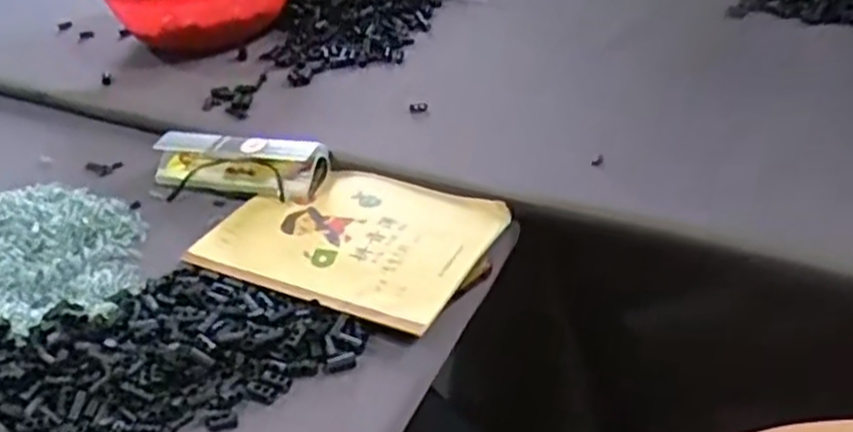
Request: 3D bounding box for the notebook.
[{"bbox_3d":[-0.058,0.012,0.574,0.198,0.006,0.142,14,43,25],"label":"notebook"}]

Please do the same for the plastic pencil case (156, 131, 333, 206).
[{"bbox_3d":[-0.163,-0.046,0.639,0.156,0.034,0.046,7,41,19],"label":"plastic pencil case"}]

